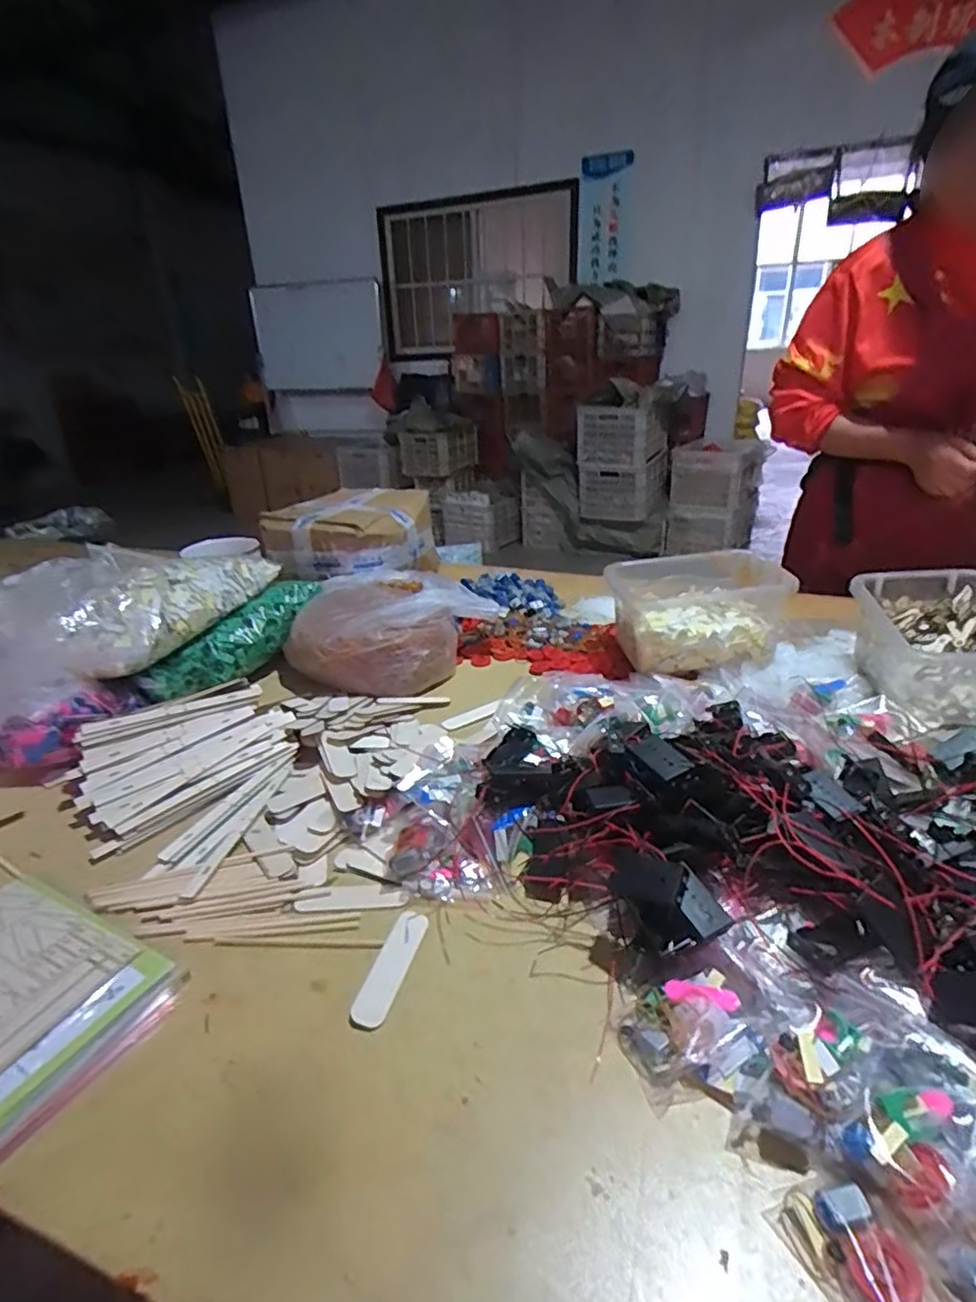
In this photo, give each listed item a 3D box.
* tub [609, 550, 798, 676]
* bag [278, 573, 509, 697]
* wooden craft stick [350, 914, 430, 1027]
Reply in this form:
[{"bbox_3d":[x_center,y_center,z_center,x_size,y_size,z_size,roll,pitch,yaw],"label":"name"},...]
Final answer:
[{"bbox_3d":[0.309,-0.063,0.947,0.229,0.118,0.187,-6,26,-7],"label":"tub"},{"bbox_3d":[-0.159,-0.035,0.997,0.249,0.110,0.279,11,29,25],"label":"bag"},{"bbox_3d":[-0.078,0.256,0.513,0.029,0.004,0.103,12,29,13],"label":"wooden craft stick"}]

